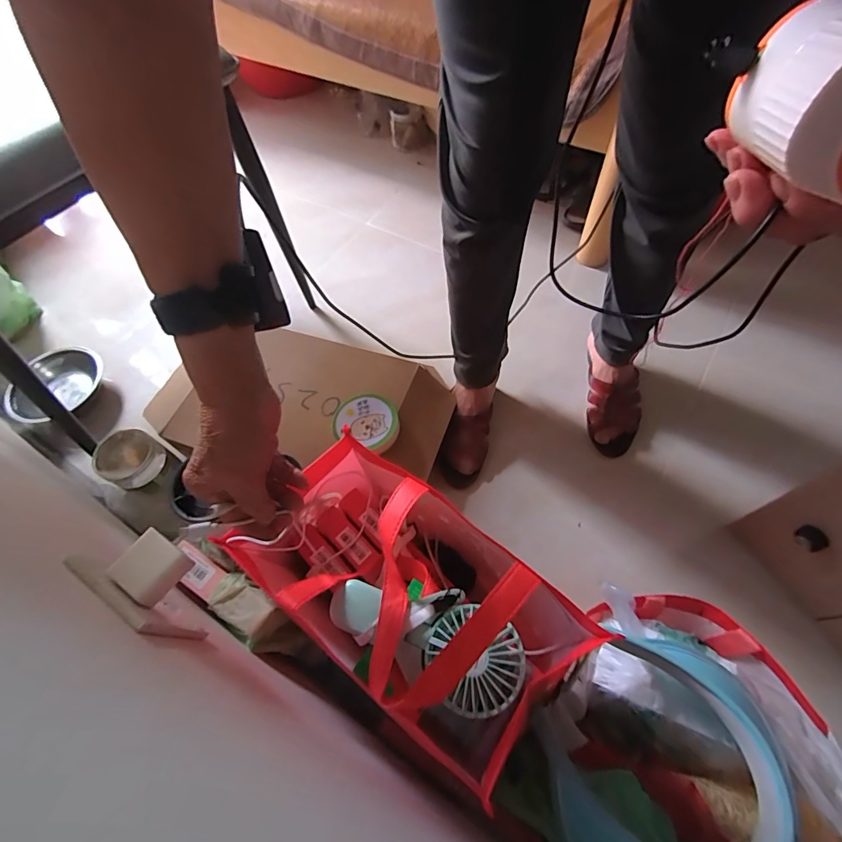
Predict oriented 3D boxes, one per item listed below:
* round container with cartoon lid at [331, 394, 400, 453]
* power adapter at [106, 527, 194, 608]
[{"bbox_3d":[-0.081,0.003,0.652,0.097,0.033,0.081,17,63,13],"label":"round container with cartoon lid"},{"bbox_3d":[-0.201,0.109,0.326,0.040,0.021,0.042,31,67,19],"label":"power adapter"}]

